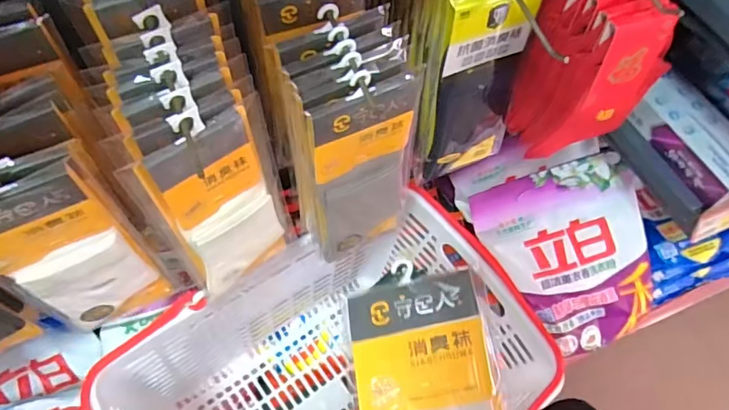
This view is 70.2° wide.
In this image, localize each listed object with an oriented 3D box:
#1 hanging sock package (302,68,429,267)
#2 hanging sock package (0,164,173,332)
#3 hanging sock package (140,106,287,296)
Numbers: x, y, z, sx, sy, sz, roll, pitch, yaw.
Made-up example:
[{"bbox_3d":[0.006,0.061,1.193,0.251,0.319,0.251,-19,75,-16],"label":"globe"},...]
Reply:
[{"bbox_3d":[0.002,-0.025,0.475,0.096,0.243,0.020,-26,64,-16],"label":"hanging sock package"},{"bbox_3d":[-0.239,0.048,0.422,0.096,0.239,0.017,-22,63,-14],"label":"hanging sock package"},{"bbox_3d":[-0.116,-0.001,0.432,0.087,0.197,0.024,-40,68,-21],"label":"hanging sock package"}]

